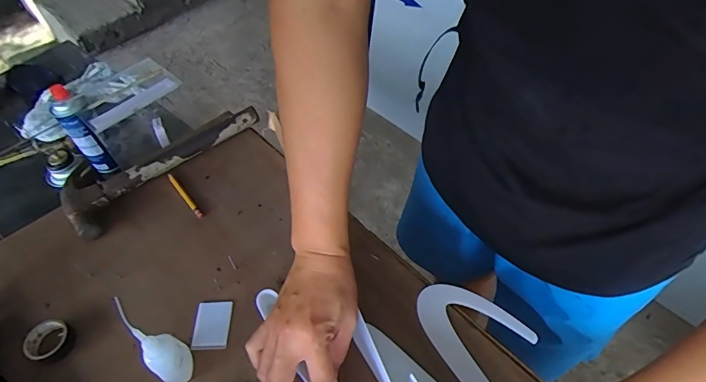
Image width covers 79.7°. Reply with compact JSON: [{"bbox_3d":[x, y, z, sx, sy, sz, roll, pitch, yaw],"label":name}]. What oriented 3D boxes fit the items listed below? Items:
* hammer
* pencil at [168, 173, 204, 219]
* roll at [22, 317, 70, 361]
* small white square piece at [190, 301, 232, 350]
[{"bbox_3d":[-0.279,-0.051,0.623,0.095,0.035,0.295,33,61,26],"label":"hammer"},{"bbox_3d":[-0.238,0.005,0.598,0.010,0.008,0.101,-34,57,-23],"label":"pencil"},{"bbox_3d":[-0.340,0.167,0.471,0.044,0.018,0.044,-1,51,1],"label":"roll"},{"bbox_3d":[-0.160,0.152,0.482,0.038,0.005,0.055,-2,51,1],"label":"small white square piece"}]

